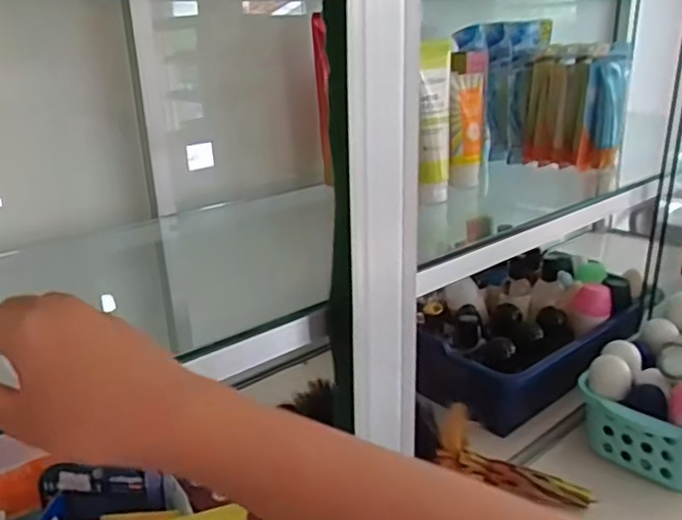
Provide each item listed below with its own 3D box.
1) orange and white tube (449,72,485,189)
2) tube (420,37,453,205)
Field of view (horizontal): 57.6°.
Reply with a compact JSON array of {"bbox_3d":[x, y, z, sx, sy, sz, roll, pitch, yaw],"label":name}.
[{"bbox_3d":[0.136,-0.138,0.678,0.037,0.121,0.035,3,21,10],"label":"orange and white tube"},{"bbox_3d":[0.094,-0.138,0.624,0.031,0.155,0.034,1,20,4],"label":"tube"}]

